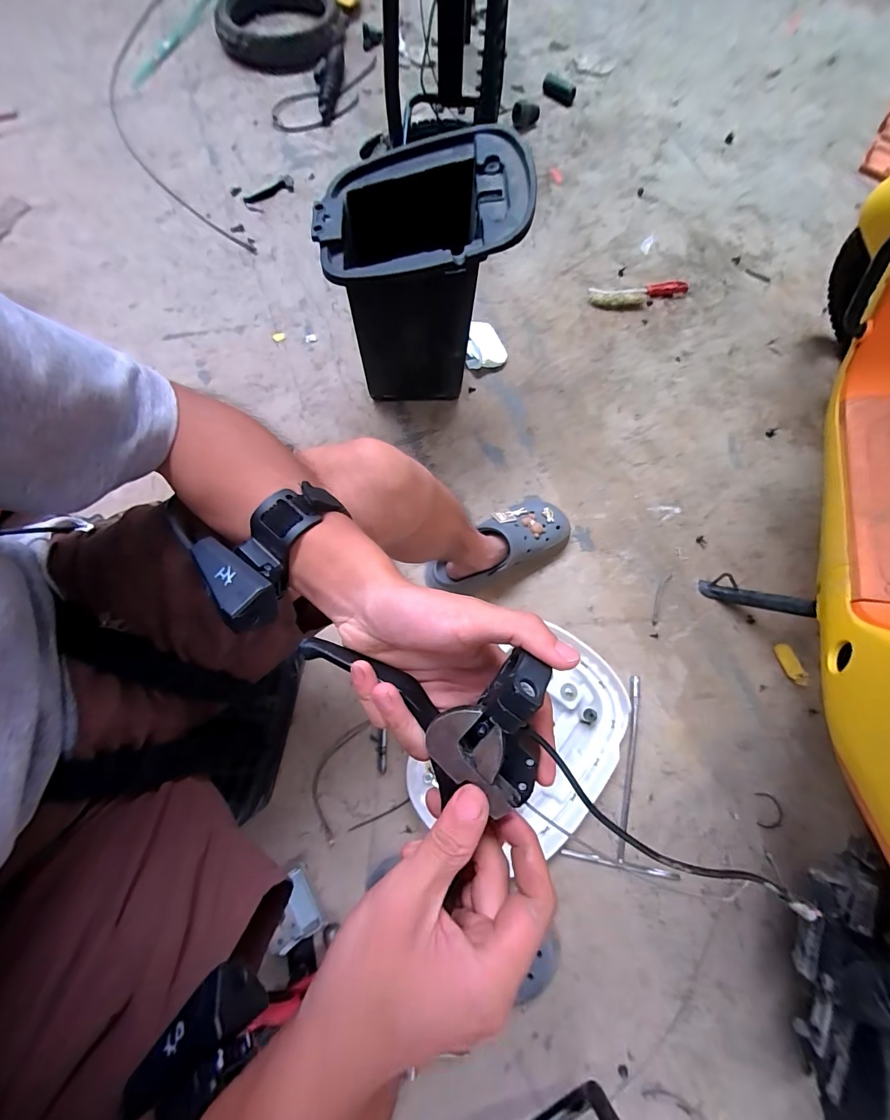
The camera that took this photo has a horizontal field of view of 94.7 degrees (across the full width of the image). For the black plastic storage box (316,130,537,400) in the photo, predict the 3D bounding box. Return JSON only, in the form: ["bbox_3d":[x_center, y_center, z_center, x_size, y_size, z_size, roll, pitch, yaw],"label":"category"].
[{"bbox_3d":[-0.031,-0.448,0.693,0.282,0.327,0.236,9,73,3],"label":"black plastic storage box"}]

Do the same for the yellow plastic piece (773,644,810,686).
[{"bbox_3d":[0.597,0.181,0.708,0.024,0.018,0.071,-19,74,-6],"label":"yellow plastic piece"}]

